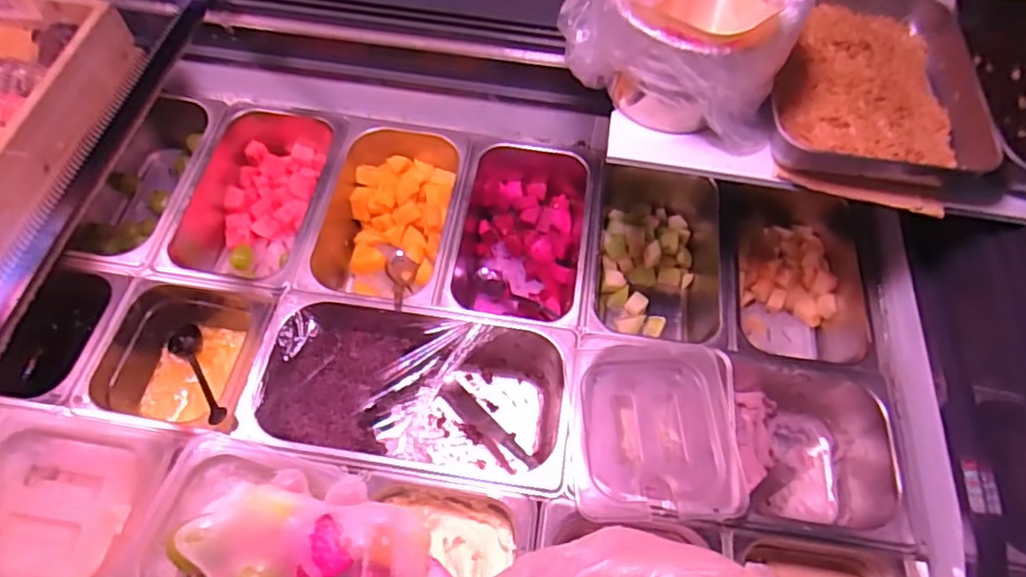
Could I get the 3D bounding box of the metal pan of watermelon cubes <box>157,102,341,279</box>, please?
[{"bbox_3d":[-0.320,-0.114,0.783,0.174,0.088,0.266,6,60,0],"label":"metal pan of watermelon cubes"}]

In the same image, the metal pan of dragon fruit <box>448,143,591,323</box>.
[{"bbox_3d":[0.012,-0.063,0.762,0.150,0.089,0.258,7,60,1],"label":"metal pan of dragon fruit"}]

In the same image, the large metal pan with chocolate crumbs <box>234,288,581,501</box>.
[{"bbox_3d":[-0.103,0.118,0.661,0.323,0.111,0.171,10,60,2],"label":"large metal pan with chocolate crumbs"}]

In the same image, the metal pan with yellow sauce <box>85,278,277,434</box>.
[{"bbox_3d":[-0.344,0.078,0.672,0.165,0.096,0.158,10,60,2],"label":"metal pan with yellow sauce"}]

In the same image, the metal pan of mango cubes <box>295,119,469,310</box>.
[{"bbox_3d":[-0.150,-0.081,0.765,0.165,0.098,0.247,8,60,1],"label":"metal pan of mango cubes"}]

